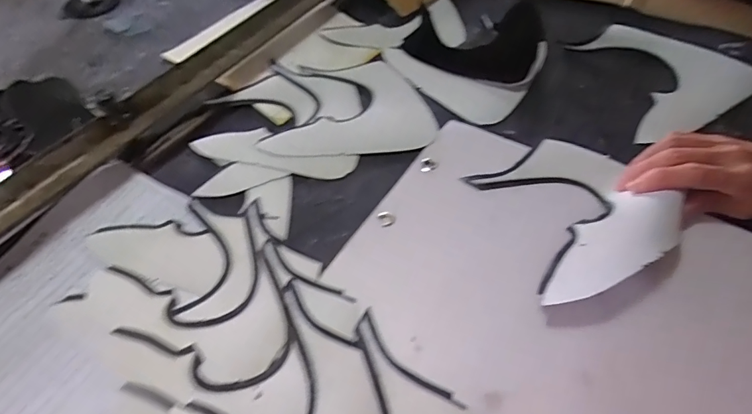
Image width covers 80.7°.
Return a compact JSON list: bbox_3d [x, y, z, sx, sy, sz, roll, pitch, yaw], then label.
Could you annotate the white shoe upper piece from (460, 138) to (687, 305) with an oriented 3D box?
[{"bbox_3d":[0.170,-0.003,0.385,0.153,0.034,0.159,-21,53,-12],"label":"white shoe upper piece"}]

